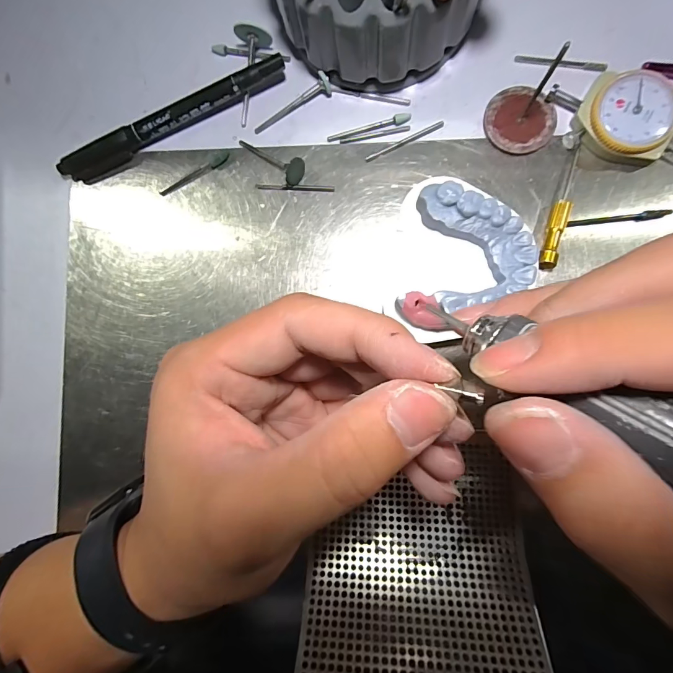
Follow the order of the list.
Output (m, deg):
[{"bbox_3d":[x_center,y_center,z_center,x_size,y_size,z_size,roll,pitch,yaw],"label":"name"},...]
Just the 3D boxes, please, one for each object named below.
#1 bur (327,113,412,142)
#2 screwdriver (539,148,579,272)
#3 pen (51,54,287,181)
[{"bbox_3d":[0.017,-0.110,0.197,0.044,0.004,0.004,-13,89,5],"label":"bur"},{"bbox_3d":[0.110,-0.063,0.181,0.007,0.007,0.062,17,90,7],"label":"screwdriver"},{"bbox_3d":[-0.089,-0.116,0.203,0.134,0.015,0.012,-22,86,5],"label":"pen"}]

